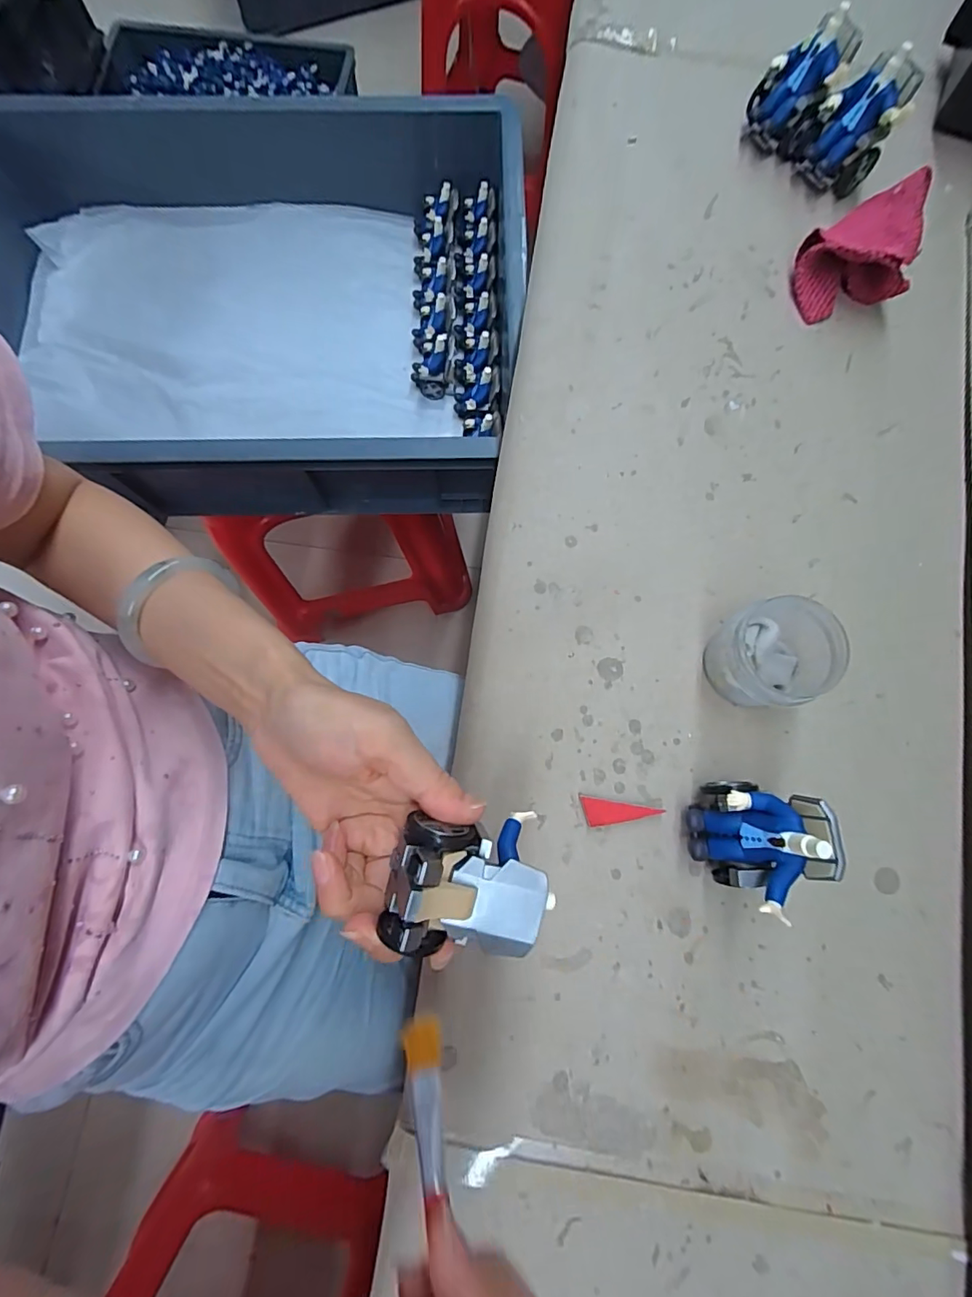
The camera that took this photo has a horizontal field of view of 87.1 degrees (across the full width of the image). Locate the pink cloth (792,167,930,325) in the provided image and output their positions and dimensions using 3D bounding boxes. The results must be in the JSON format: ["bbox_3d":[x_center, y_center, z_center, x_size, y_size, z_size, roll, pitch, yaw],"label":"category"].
[{"bbox_3d":[0.241,-0.254,0.325,0.068,0.043,0.086,36,79,7],"label":"pink cloth"}]

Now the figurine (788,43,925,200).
[{"bbox_3d":[0.242,-0.345,0.339,0.050,0.061,0.037,26,78,5],"label":"figurine"}]

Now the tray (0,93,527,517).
[{"bbox_3d":[-0.276,-0.350,0.536,0.588,0.123,0.416,0,77,-1],"label":"tray"}]

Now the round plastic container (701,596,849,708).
[{"bbox_3d":[0.148,0.006,0.266,0.048,0.049,0.055,-31,79,-7],"label":"round plastic container"}]

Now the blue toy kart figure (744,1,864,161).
[{"bbox_3d":[0.213,-0.382,0.348,0.051,0.058,0.036,31,79,6],"label":"blue toy kart figure"}]

